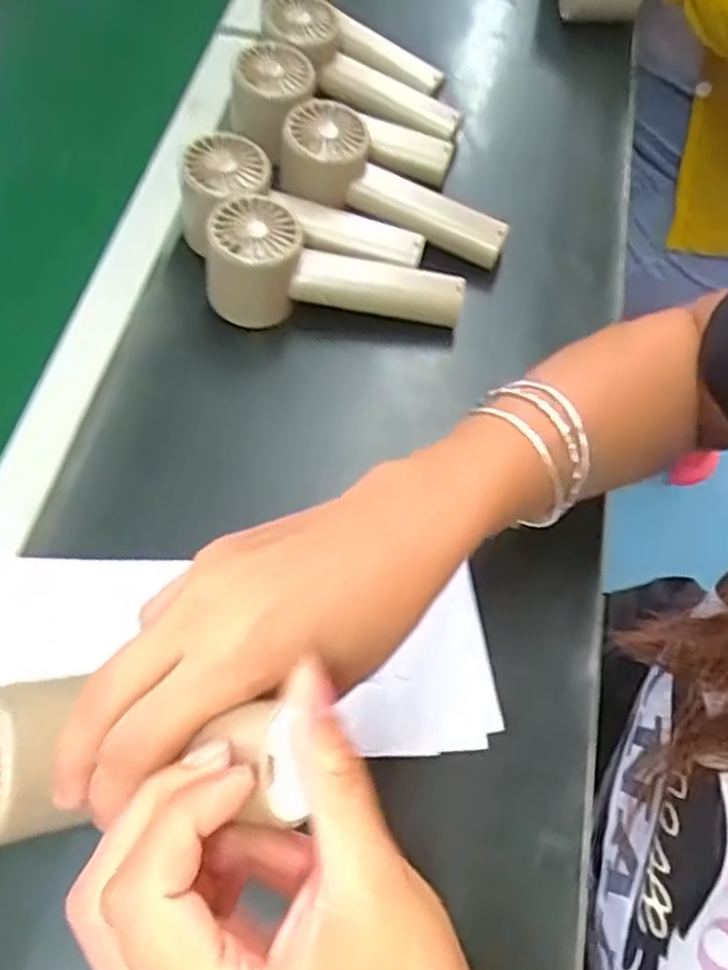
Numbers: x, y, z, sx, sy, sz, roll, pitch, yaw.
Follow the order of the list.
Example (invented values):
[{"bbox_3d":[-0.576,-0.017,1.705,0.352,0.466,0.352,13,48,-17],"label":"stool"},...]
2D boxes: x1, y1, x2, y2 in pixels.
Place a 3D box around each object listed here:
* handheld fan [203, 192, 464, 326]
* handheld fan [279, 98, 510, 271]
[{"bbox_3d":[-0.018,-0.131,0.457,0.157,0.058,0.051,8,63,-11],"label":"handheld fan"},{"bbox_3d":[0.020,-0.197,0.487,0.162,0.044,0.052,26,65,-3],"label":"handheld fan"}]

